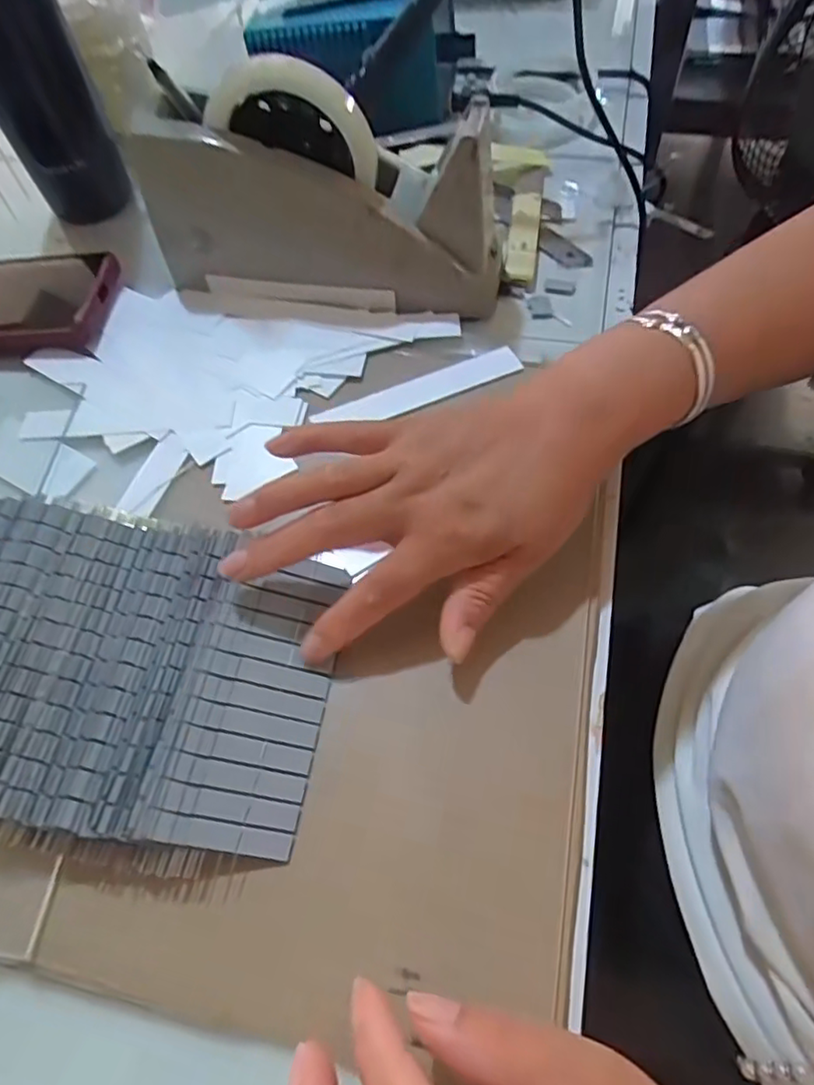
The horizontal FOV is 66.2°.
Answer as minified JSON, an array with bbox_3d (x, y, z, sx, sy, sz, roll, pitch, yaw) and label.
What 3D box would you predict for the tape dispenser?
[{"bbox_3d":[-0.053,-0.209,0.373,0.217,0.107,0.072,4,60,7],"label":"tape dispenser"}]

